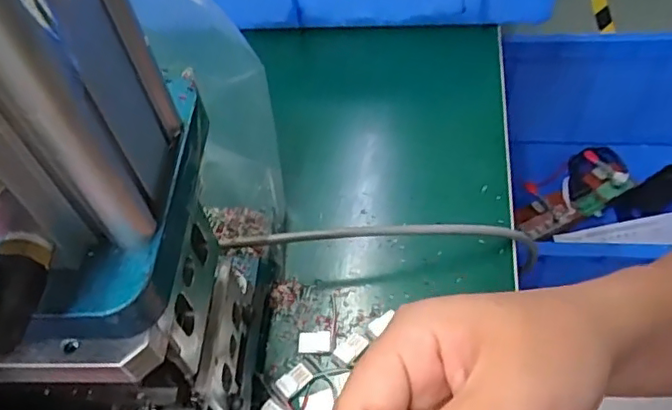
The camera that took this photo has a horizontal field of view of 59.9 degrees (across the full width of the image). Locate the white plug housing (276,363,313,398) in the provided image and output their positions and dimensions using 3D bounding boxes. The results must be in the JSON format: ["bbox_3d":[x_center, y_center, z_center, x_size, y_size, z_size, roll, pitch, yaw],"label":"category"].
[{"bbox_3d":[-0.022,0.093,0.310,0.018,0.004,0.012,-35,57,-19],"label":"white plug housing"}]

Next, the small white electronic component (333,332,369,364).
[{"bbox_3d":[0.008,0.077,0.318,0.012,0.004,0.018,27,58,23],"label":"small white electronic component"}]

